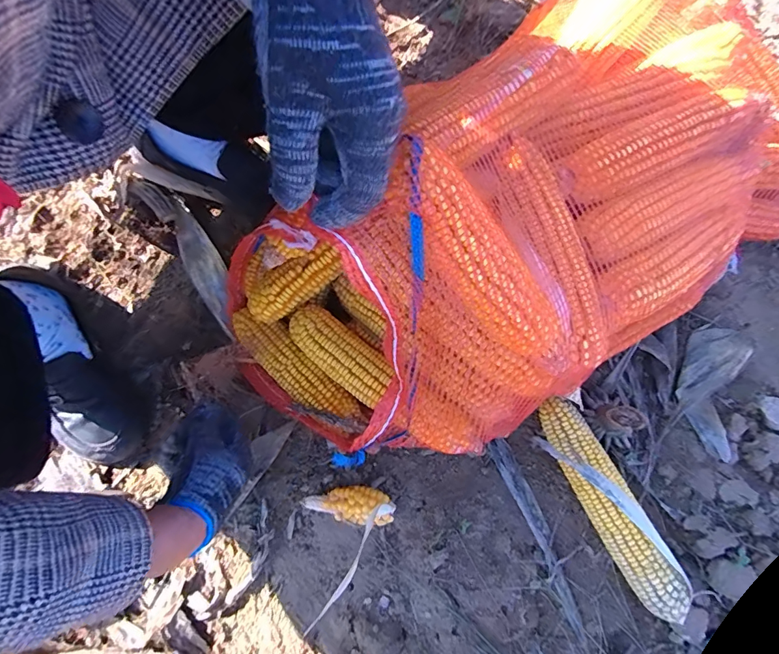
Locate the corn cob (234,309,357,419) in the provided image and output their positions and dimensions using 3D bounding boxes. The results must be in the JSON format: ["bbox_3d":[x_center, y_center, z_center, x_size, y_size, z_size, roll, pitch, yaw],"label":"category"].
[{"bbox_3d":[-0.113,0.045,0.497,0.181,0.060,0.048,44,80,9],"label":"corn cob"}]

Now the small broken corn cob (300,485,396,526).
[{"bbox_3d":[-0.045,0.194,0.477,0.101,0.039,0.039,4,77,0],"label":"small broken corn cob"}]

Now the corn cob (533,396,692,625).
[{"bbox_3d":[0.234,0.190,0.472,0.062,0.054,0.240,-32,79,-6],"label":"corn cob"}]

